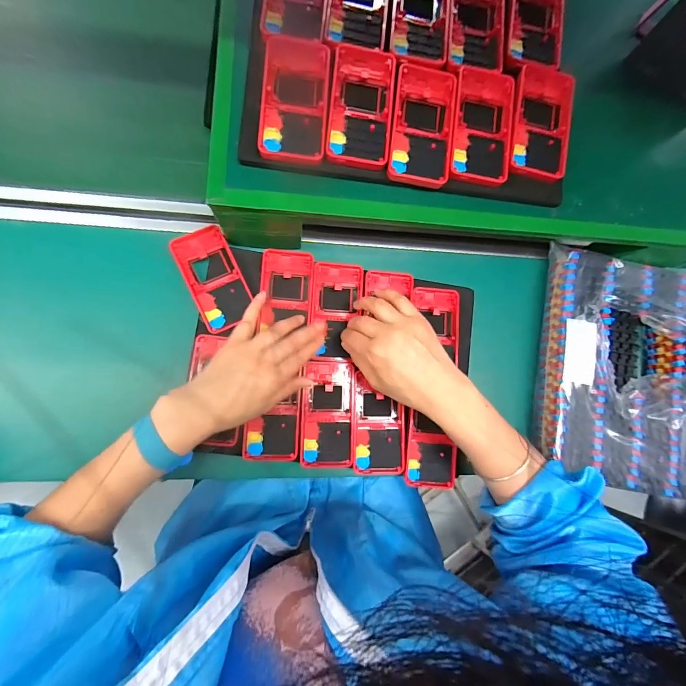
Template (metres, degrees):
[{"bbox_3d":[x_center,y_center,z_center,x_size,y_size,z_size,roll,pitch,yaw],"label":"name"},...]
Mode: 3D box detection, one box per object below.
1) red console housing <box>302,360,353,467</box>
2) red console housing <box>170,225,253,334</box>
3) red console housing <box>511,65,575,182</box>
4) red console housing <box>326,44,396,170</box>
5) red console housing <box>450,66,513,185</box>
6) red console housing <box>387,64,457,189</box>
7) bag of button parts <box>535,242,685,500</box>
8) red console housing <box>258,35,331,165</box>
[{"bbox_3d":[-0.018,0.083,0.402,0.060,0.013,0.122,3,82,-6],"label":"red console housing"},{"bbox_3d":[-0.155,-0.079,0.408,0.062,0.017,0.123,-25,86,-9],"label":"red console housing"},{"bbox_3d":[0.216,-0.241,0.371,0.065,0.014,0.134,11,82,-5],"label":"red console housing"},{"bbox_3d":[0.018,-0.237,0.343,0.062,0.013,0.123,5,82,-6],"label":"red console housing"},{"bbox_3d":[0.147,-0.230,0.361,0.063,0.012,0.126,8,82,-5],"label":"red console housing"},{"bbox_3d":[0.082,-0.226,0.352,0.063,0.010,0.127,7,82,-6],"label":"red console housing"},{"bbox_3d":[0.402,0.040,0.444,0.283,0.053,0.295,10,82,-5],"label":"bag of button parts"},{"bbox_3d":[-0.047,-0.238,0.334,0.063,0.013,0.125,4,82,-6],"label":"red console housing"}]

